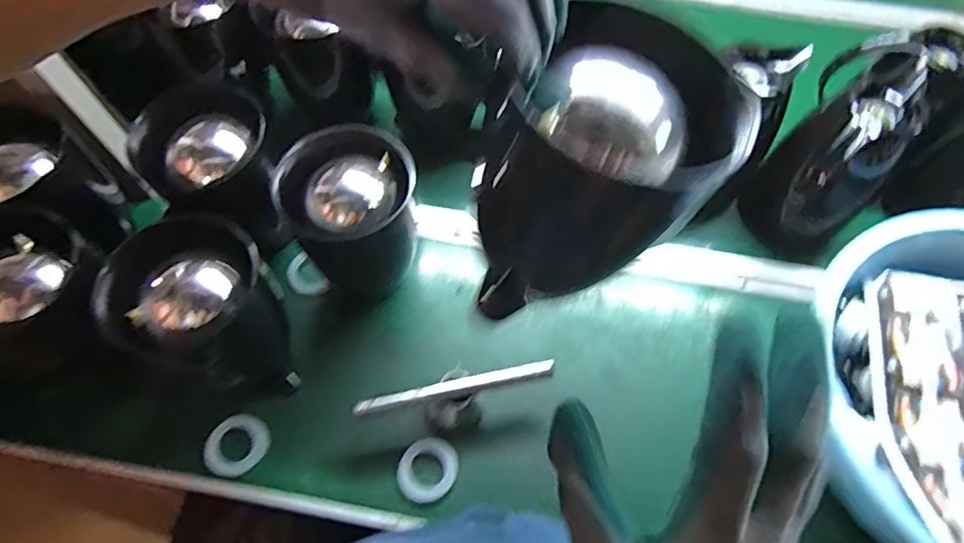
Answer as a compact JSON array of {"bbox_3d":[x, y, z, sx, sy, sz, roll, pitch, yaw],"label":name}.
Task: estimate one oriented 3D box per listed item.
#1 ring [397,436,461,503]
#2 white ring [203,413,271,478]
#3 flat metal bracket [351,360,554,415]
[{"bbox_3d":[-0.055,0.205,0.553,0.065,0.012,0.056,-32,67,-16],"label":"ring"},{"bbox_3d":[-0.258,0.182,0.559,0.064,0.019,0.052,-38,68,-18],"label":"white ring"},{"bbox_3d":[-0.027,0.115,0.536,0.201,0.005,0.015,-10,82,-7],"label":"flat metal bracket"}]

